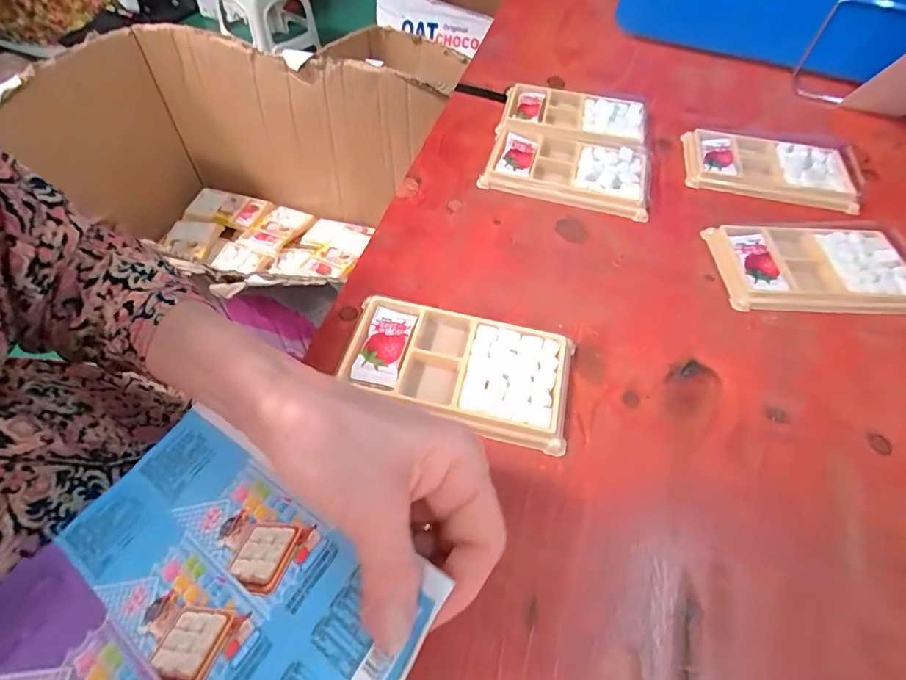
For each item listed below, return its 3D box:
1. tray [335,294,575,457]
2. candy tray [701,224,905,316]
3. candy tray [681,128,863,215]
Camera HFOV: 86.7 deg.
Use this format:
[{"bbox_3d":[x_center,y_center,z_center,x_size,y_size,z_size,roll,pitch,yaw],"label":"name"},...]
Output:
[{"bbox_3d":[0.002,0.017,0.288,0.133,0.013,0.074,12,55,5],"label":"tray"},{"bbox_3d":[0.262,-0.055,0.351,0.131,0.018,0.077,1,55,-3],"label":"candy tray"},{"bbox_3d":[0.287,-0.151,0.420,0.160,0.016,0.083,9,54,3],"label":"candy tray"}]

